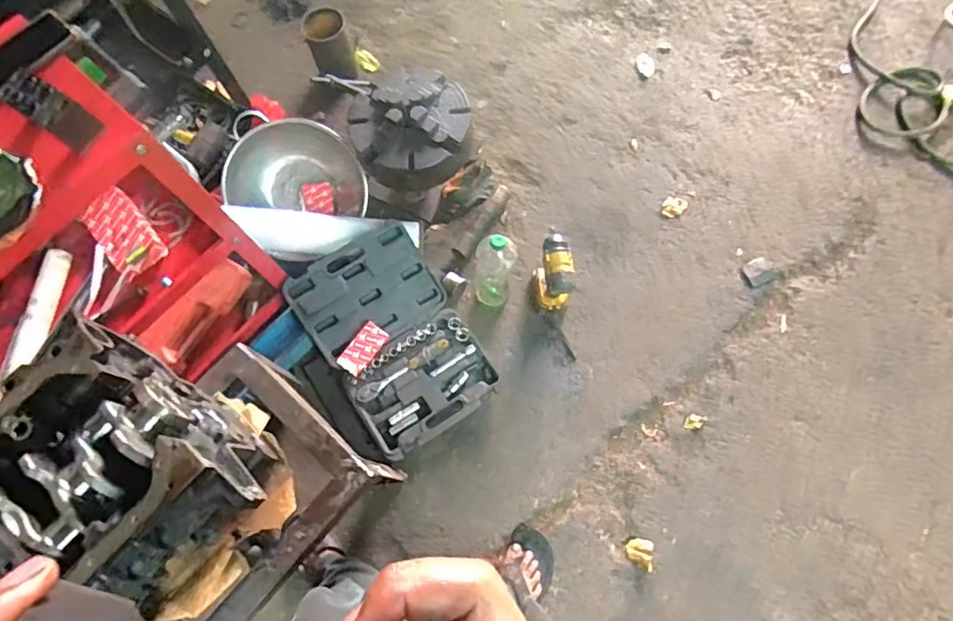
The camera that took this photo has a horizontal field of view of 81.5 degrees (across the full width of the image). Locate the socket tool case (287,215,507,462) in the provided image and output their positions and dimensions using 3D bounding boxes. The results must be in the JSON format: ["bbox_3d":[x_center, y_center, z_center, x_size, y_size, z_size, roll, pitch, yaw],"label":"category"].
[{"bbox_3d":[-0.196,0.067,1.331,0.333,0.123,0.491,-33,74,-10],"label":"socket tool case"}]

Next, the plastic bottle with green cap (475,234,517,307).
[{"bbox_3d":[0.040,-0.085,1.291,0.097,0.282,0.075,6,72,5],"label":"plastic bottle with green cap"}]

